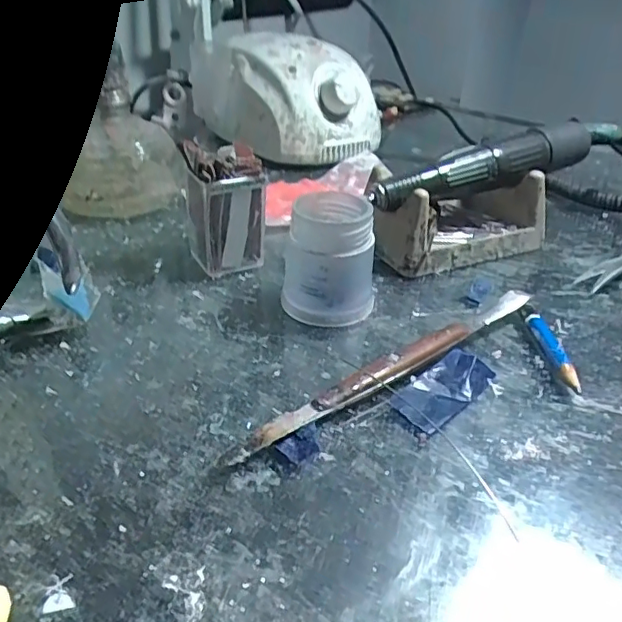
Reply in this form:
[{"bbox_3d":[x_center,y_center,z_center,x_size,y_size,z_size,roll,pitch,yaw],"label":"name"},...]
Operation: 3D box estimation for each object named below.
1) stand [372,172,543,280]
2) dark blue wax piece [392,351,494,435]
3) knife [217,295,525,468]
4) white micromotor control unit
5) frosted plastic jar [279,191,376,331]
[{"bbox_3d":[0.084,-0.055,0.332,0.098,0.040,0.055,-17,38,-28],"label":"stand"},{"bbox_3d":[0.053,0.030,0.228,0.045,0.007,0.022,-26,43,-38],"label":"dark blue wax piece"},{"bbox_3d":[0.037,0.022,0.236,0.164,0.011,0.013,-22,41,-34],"label":"knife"},{"bbox_3d":[-0.027,-0.171,0.460,0.139,0.080,0.082,23,38,27],"label":"white micromotor control unit"},{"bbox_3d":[0.009,-0.025,0.269,0.040,0.051,0.038,5,33,2],"label":"frosted plastic jar"}]

